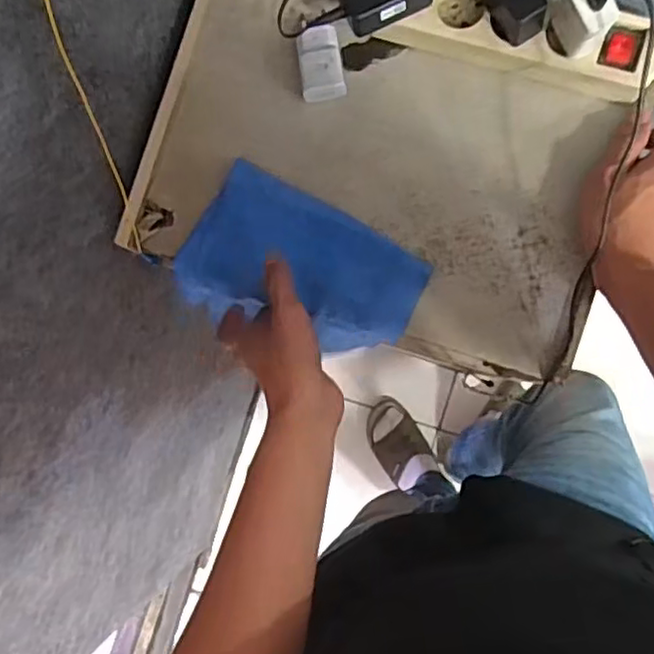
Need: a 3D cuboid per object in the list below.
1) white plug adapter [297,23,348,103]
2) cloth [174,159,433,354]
[{"bbox_3d":[-0.004,-0.222,0.556,0.036,0.017,0.060,-6,86,4],"label":"white plug adapter"},{"bbox_3d":[-0.022,-0.042,0.562,0.190,0.047,0.121,30,89,6],"label":"cloth"}]

